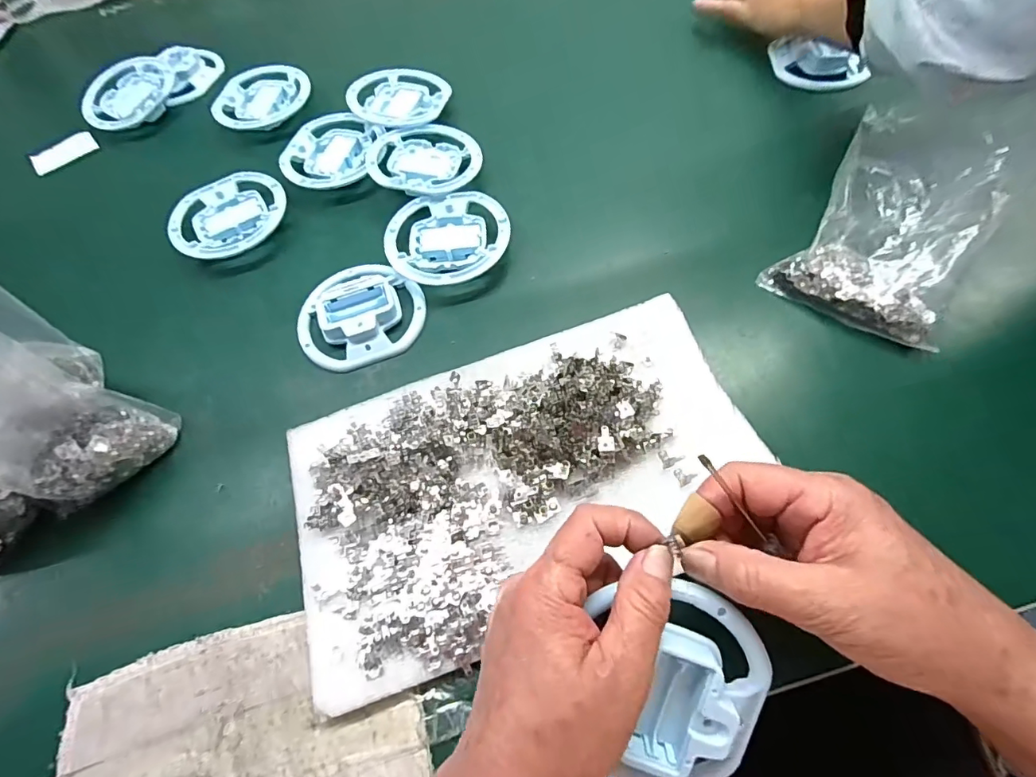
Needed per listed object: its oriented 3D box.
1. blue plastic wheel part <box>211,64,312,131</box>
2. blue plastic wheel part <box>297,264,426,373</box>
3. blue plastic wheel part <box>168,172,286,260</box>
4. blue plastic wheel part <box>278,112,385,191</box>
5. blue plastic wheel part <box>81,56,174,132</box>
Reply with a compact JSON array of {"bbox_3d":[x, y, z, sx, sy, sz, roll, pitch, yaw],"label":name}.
[{"bbox_3d":[-0.284,-0.325,0.553,0.103,0.018,0.095,-22,64,-6],"label":"blue plastic wheel part"},{"bbox_3d":[-0.129,-0.065,0.404,0.101,0.019,0.100,-17,63,-4],"label":"blue plastic wheel part"},{"bbox_3d":[-0.268,-0.161,0.462,0.104,0.012,0.096,-2,63,4],"label":"blue plastic wheel part"},{"bbox_3d":[-0.184,-0.235,0.490,0.094,0.012,0.100,-1,63,4],"label":"blue plastic wheel part"},{"bbox_3d":[-0.443,-0.337,0.573,0.097,0.032,0.098,-29,64,-9],"label":"blue plastic wheel part"}]

